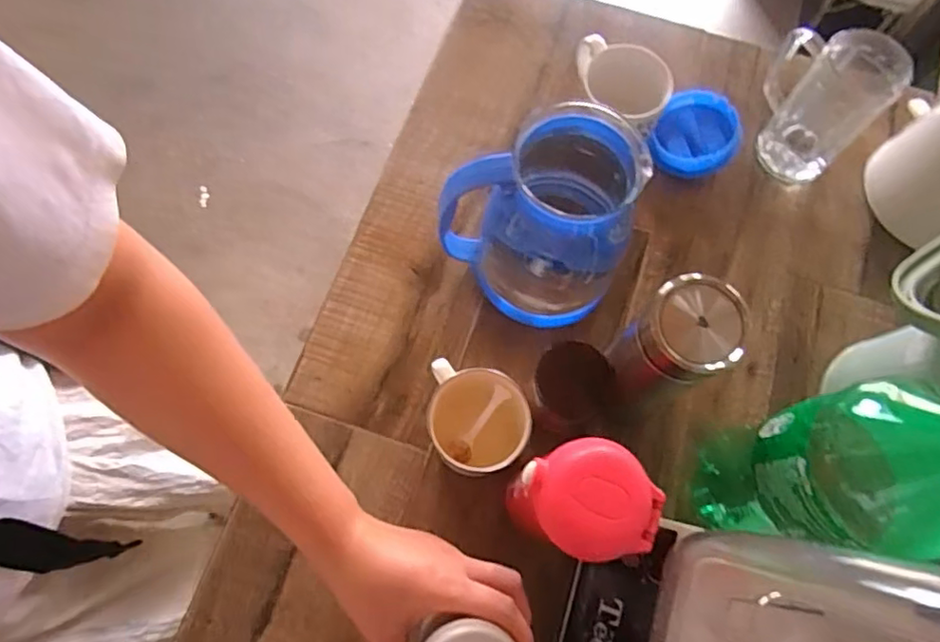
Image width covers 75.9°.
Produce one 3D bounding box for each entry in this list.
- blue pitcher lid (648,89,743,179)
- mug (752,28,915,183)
[{"bbox_3d":[0.251,-0.205,0.675,0.092,0.050,0.092,29,73,7],"label":"blue pitcher lid"},{"bbox_3d":[0.365,-0.230,0.636,0.107,0.147,0.093,24,72,6],"label":"mug"}]

